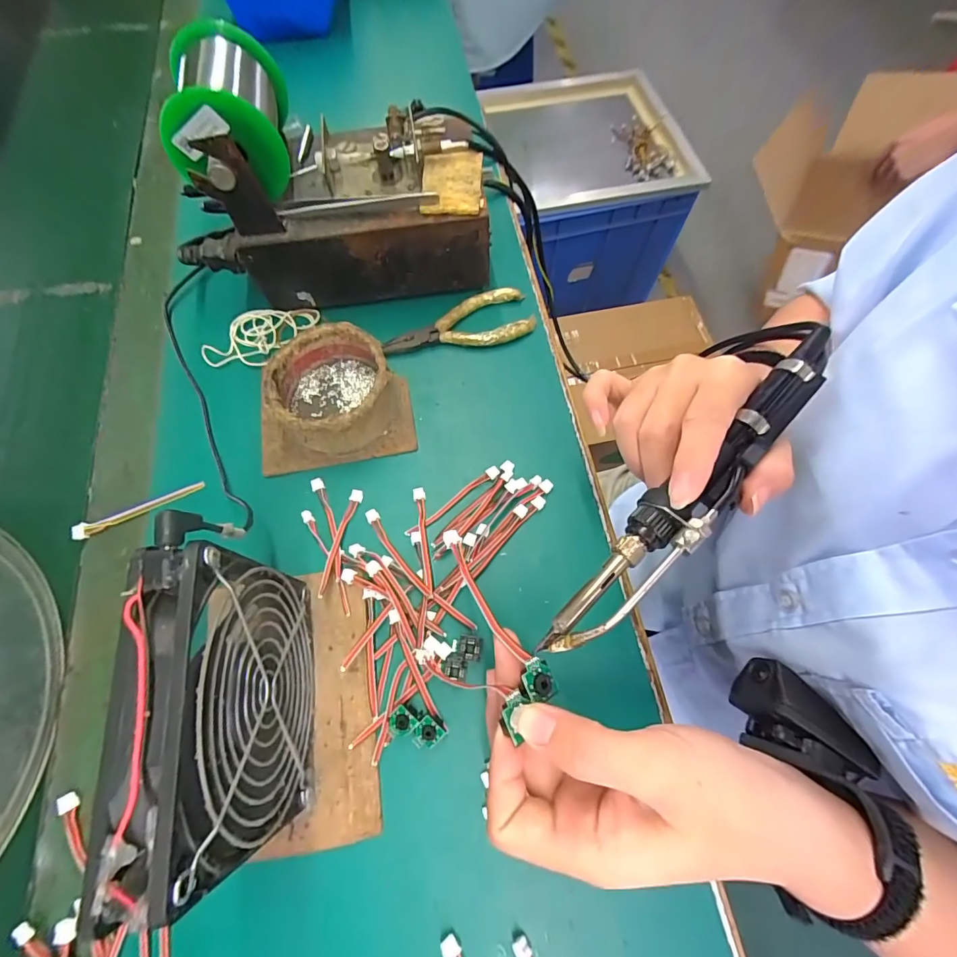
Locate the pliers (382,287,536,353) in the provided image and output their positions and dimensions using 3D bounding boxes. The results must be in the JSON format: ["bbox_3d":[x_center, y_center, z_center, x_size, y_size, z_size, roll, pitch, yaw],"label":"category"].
[{"bbox_3d":[-0.016,-0.123,0.357,0.119,0.012,0.045,-12,69,-5],"label":"pliers"}]

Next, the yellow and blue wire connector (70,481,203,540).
[{"bbox_3d":[-0.232,0.021,0.305,0.085,0.009,0.012,-24,70,-9],"label":"yellow and blue wire connector"}]

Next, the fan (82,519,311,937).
[{"bbox_3d":[-0.109,0.096,0.205,0.030,0.127,0.124,-6,69,-2],"label":"fan"}]

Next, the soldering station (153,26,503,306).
[{"bbox_3d":[-0.106,-0.216,0.328,0.221,0.130,0.113,-5,68,-2],"label":"soldering station"}]

